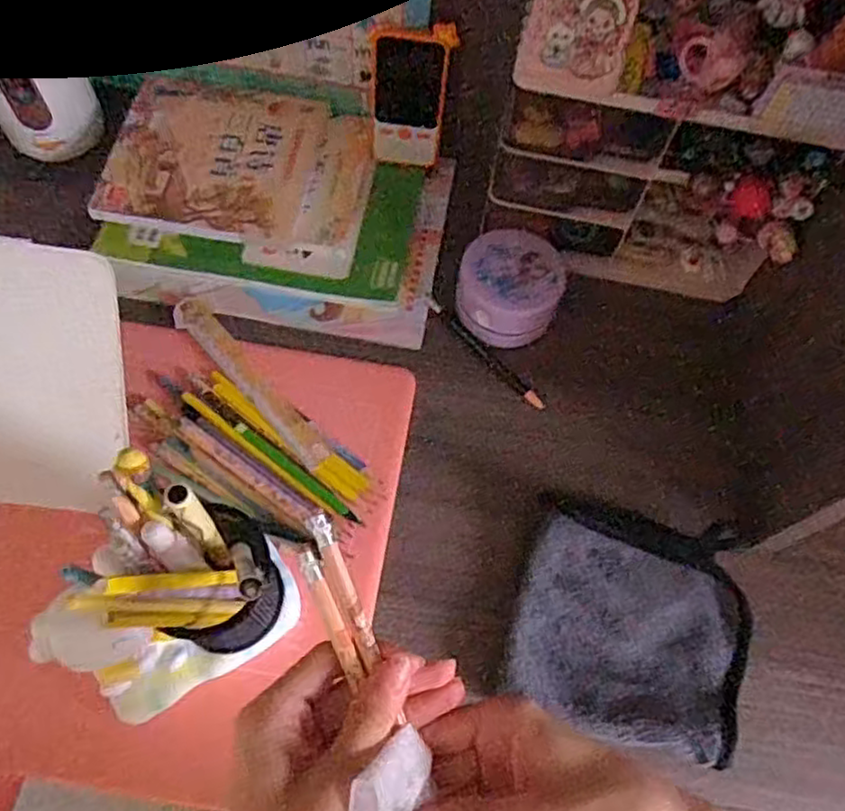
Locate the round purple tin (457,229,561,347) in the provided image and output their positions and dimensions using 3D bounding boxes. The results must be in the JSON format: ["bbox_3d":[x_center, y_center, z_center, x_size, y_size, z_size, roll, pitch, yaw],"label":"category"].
[{"bbox_3d":[0.069,-0.093,0.568,0.082,0.059,0.079,2,64,-3],"label":"round purple tin"}]

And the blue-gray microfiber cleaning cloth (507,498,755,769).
[{"bbox_3d":[0.145,0.148,0.479,0.153,0.012,0.154,13,60,7],"label":"blue-gray microfiber cleaning cloth"}]

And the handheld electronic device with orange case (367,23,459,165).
[{"bbox_3d":[-0.010,-0.260,0.595,0.068,0.119,0.009,10,51,7],"label":"handheld electronic device with orange case"}]

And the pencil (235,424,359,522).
[{"bbox_3d":[-0.092,0.048,0.505,0.113,0.007,0.009,37,67,13],"label":"pencil"}]

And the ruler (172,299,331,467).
[{"bbox_3d":[-0.134,-0.022,0.549,0.028,0.006,0.181,-37,71,-28],"label":"ruler"}]

